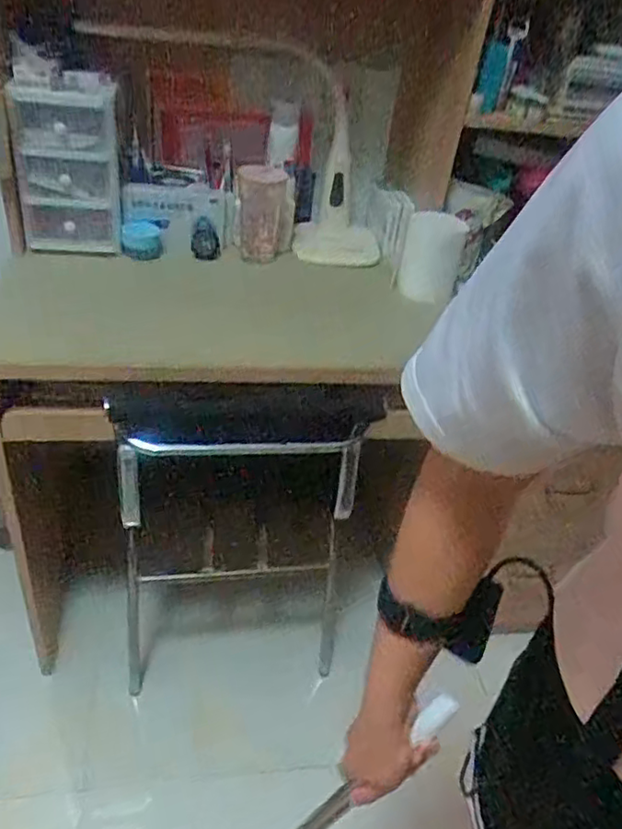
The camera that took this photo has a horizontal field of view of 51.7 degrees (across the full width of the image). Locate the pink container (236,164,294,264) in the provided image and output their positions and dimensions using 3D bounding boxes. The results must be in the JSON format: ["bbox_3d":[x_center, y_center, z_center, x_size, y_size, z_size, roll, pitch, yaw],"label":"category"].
[{"bbox_3d":[-0.081,-0.363,1.149,0.101,0.152,0.098,5,36,-5],"label":"pink container"}]

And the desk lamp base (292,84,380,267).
[{"bbox_3d":[0.060,-0.429,1.181,0.157,0.260,0.212,7,36,-2],"label":"desk lamp base"}]

